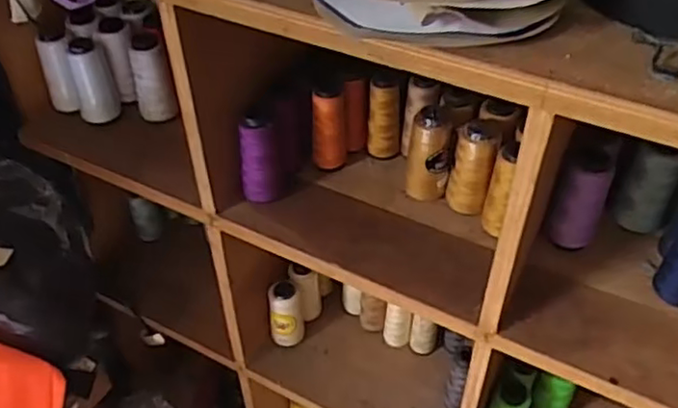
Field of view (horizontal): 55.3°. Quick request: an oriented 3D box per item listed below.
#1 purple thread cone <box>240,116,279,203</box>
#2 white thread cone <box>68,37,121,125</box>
[{"bbox_3d":[-0.091,-0.048,0.746,0.041,0.117,0.041,-6,44,-5],"label":"purple thread cone"},{"bbox_3d":[-0.325,-0.164,0.849,0.049,0.122,0.042,-17,46,-16],"label":"white thread cone"}]

